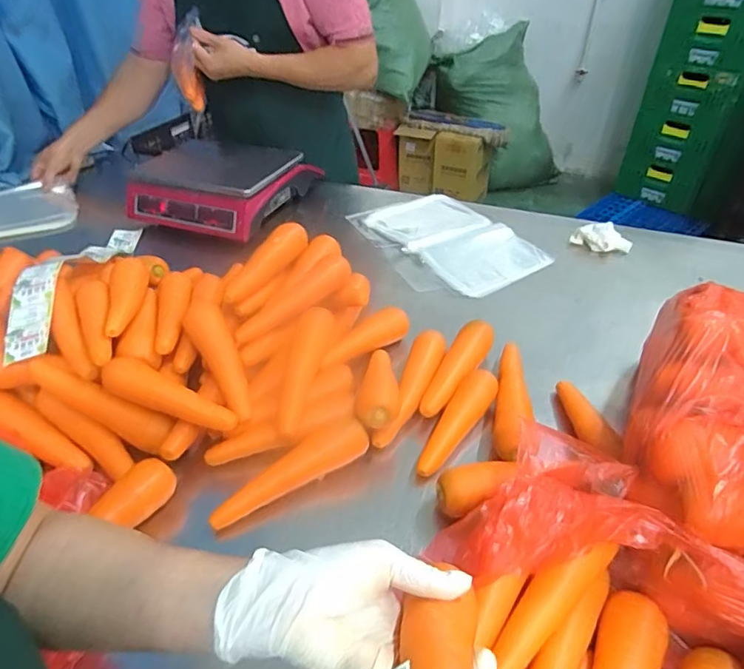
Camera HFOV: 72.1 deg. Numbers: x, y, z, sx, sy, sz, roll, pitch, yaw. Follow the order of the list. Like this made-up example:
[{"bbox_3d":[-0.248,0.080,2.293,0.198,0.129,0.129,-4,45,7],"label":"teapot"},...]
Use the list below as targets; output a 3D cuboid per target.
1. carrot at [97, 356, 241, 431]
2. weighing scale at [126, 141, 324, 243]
[{"bbox_3d":[-0.228,0.070,0.574,0.157,0.045,0.036,15,41,18],"label":"carrot"},{"bbox_3d":[-0.305,-0.303,1.046,0.281,0.094,0.281,12,40,15],"label":"weighing scale"}]

